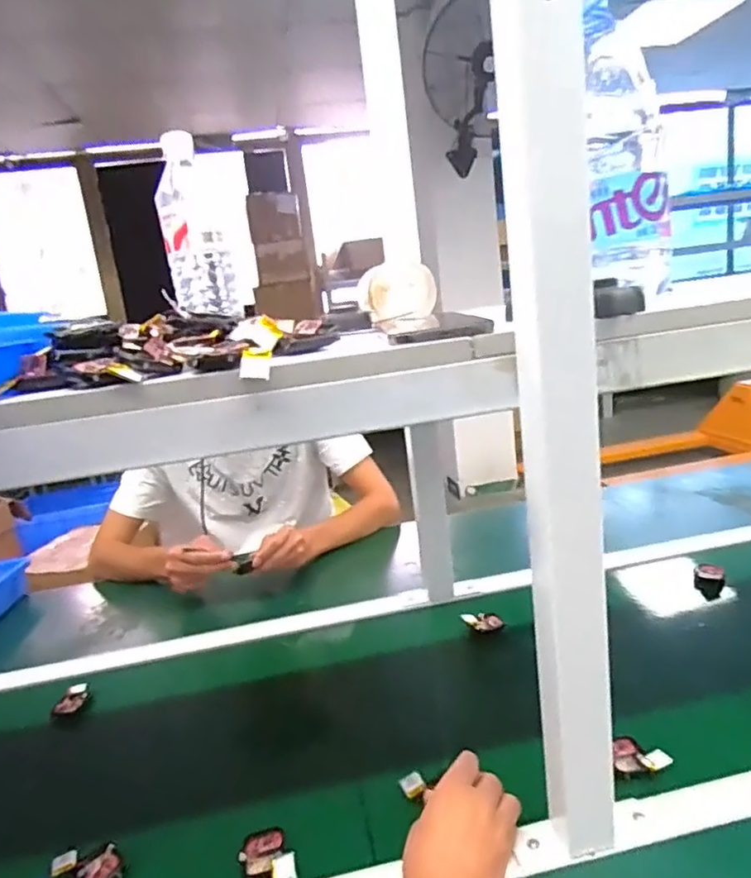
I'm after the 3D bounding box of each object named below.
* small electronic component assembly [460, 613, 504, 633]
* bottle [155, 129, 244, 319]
[{"bbox_3d":[0.146,0.252,0.840,0.057,0.016,0.027,8,15,3],"label":"small electronic component assembly"},{"bbox_3d":[-0.193,-0.228,0.656,0.068,0.186,0.072,-11,15,-15],"label":"bottle"}]

